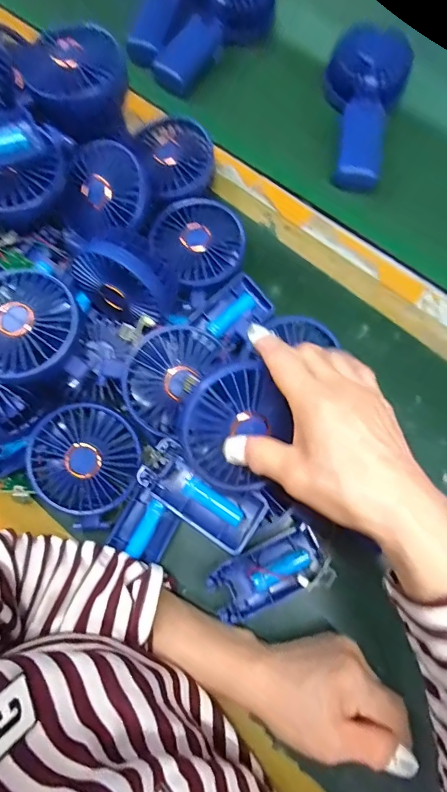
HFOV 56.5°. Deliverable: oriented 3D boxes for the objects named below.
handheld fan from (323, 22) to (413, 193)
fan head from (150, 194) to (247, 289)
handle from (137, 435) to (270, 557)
[{"bbox_3d":[0.136,-0.294,0.427,0.081,0.043,0.169,18,75,6],"label":"handheld fan"},{"bbox_3d":[-0.021,-0.138,0.388,0.077,0.038,0.088,-39,77,-9],"label":"fan head"},{"bbox_3d":[-0.018,0.073,0.311,0.097,0.019,0.044,30,77,9],"label":"handle"}]

